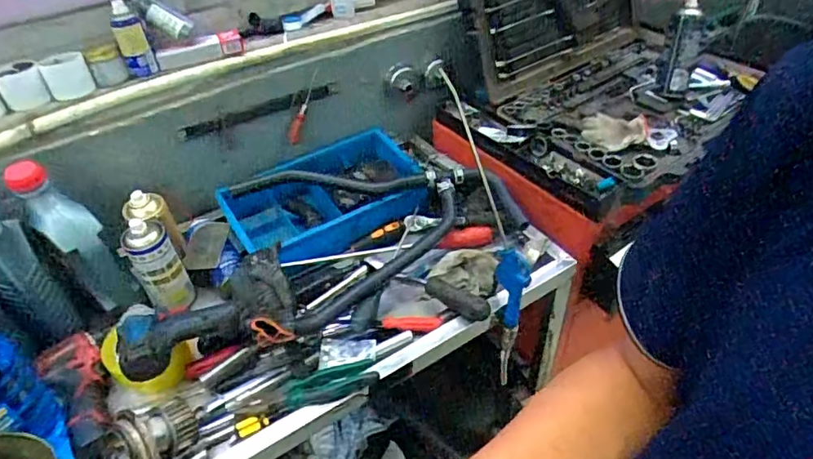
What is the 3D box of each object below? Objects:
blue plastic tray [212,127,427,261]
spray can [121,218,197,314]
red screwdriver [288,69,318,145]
[{"bbox_3d":[-0.139,-0.059,0.989,0.361,0.089,0.213,-26,47,-23],"label":"blue plastic tray"},{"bbox_3d":[-0.387,0.058,0.836,0.068,0.169,0.058,-27,47,-23],"label":"spray can"},{"bbox_3d":[-0.200,-0.225,1.022,0.020,0.180,0.019,28,45,-6],"label":"red screwdriver"}]

